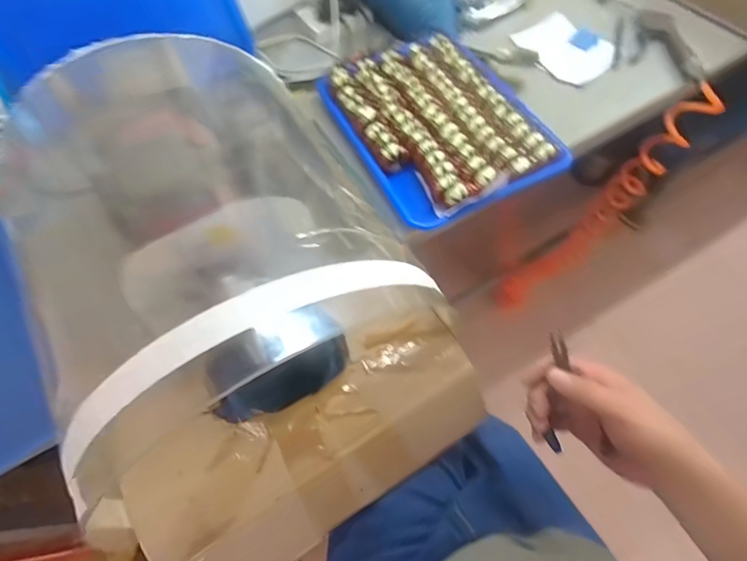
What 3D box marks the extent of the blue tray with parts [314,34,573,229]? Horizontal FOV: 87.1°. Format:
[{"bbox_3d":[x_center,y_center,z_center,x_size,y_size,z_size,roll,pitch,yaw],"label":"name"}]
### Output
[{"bbox_3d":[0.083,-0.227,0.553,0.235,0.044,0.319,-25,66,-11],"label":"blue tray with parts"}]

